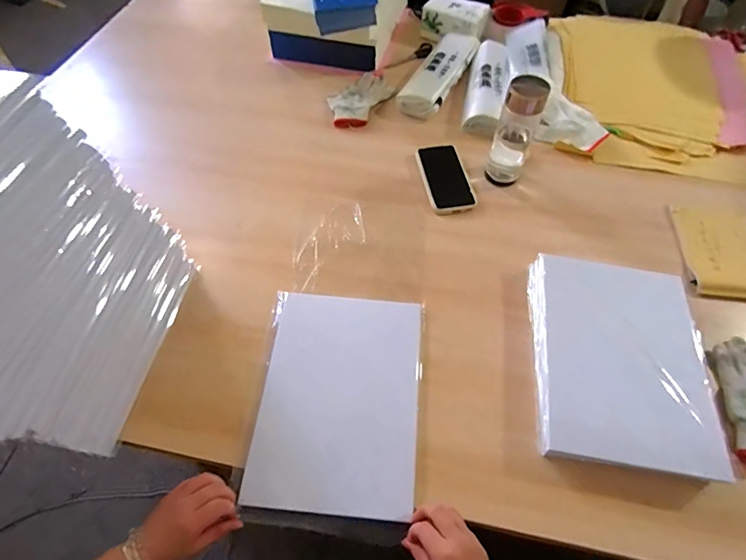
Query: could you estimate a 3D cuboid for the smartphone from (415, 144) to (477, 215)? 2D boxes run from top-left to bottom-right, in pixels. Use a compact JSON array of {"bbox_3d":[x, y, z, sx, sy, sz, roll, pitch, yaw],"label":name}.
[{"bbox_3d":[0.137,-0.194,0.811,0.083,0.010,0.168,-10,58,-6],"label":"smartphone"}]

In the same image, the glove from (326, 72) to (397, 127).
[{"bbox_3d":[-0.030,-0.406,0.948,0.104,0.023,0.196,24,61,15],"label":"glove"}]

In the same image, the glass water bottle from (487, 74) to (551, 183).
[{"bbox_3d":[0.252,-0.260,0.754,0.064,0.179,0.058,15,59,9],"label":"glass water bottle"}]

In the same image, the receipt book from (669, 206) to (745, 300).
[{"bbox_3d":[0.604,-0.051,0.732,0.143,0.010,0.193,6,58,4],"label":"receipt book"}]

